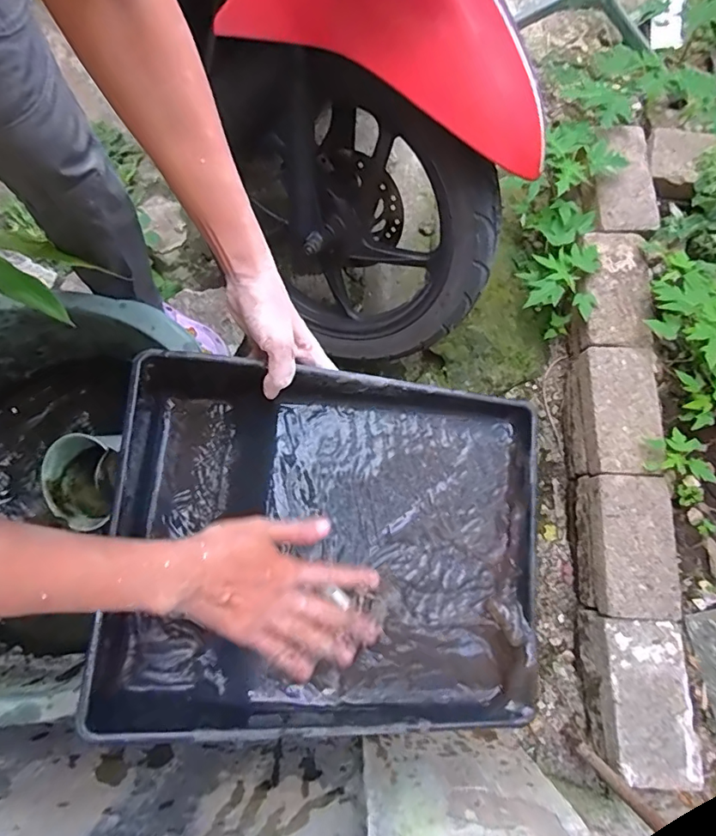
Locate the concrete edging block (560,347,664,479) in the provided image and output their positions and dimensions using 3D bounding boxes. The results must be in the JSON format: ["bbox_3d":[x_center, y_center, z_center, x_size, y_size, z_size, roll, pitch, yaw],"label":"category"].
[{"bbox_3d":[0.426,-0.001,0.858,0.110,0.124,0.207,7,76,2],"label":"concrete edging block"}]

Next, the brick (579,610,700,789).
[{"bbox_3d":[0.408,0.402,0.741,0.113,0.112,0.208,1,75,1],"label":"brick"}]

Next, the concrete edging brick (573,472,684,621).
[{"bbox_3d":[0.421,0.202,0.802,0.112,0.106,0.208,4,75,2],"label":"concrete edging brick"}]

